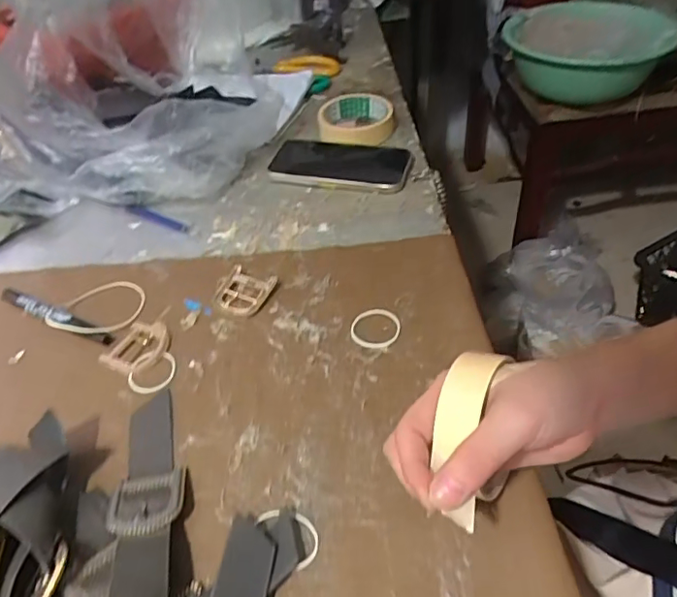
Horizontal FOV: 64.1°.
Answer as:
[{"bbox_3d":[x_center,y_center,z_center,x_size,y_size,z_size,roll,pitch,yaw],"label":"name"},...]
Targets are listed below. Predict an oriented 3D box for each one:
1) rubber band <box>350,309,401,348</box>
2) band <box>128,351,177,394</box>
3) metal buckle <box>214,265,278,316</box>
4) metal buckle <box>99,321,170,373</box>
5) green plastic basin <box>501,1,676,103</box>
[{"bbox_3d":[0.031,0.024,0.449,0.040,0.004,0.041,-6,46,2],"label":"rubber band"},{"bbox_3d":[-0.152,0.060,0.441,0.040,0.004,0.037,-4,46,4],"label":"band"},{"bbox_3d":[-0.086,-0.008,0.491,0.050,0.009,0.048,18,51,23],"label":"metal buckle"},{"bbox_3d":[-0.169,0.040,0.460,0.046,0.005,0.055,20,52,25],"label":"metal buckle"},{"bbox_3d":[0.482,-0.509,1.089,0.291,0.107,0.326,0,46,7],"label":"green plastic basin"}]

